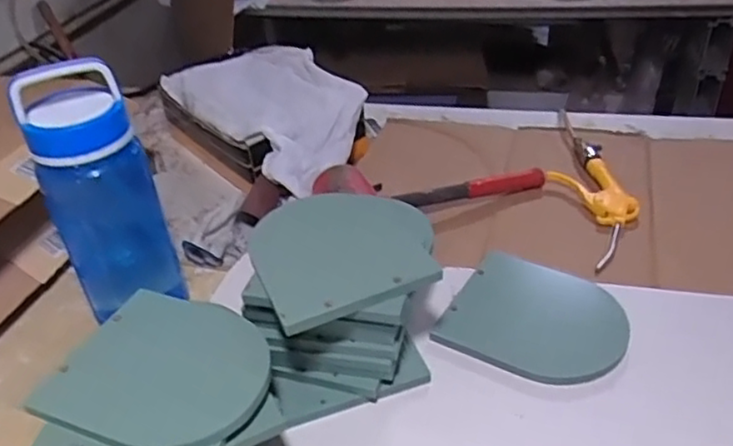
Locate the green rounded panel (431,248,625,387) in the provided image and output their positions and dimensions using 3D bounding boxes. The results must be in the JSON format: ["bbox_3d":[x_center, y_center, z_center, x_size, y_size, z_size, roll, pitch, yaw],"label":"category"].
[{"bbox_3d":[0.175,0.101,0.674,0.167,0.016,0.146,20,46,25],"label":"green rounded panel"}]

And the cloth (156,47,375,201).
[{"bbox_3d":[-0.137,-0.177,1.000,0.230,0.062,0.383,-26,42,-26],"label":"cloth"}]

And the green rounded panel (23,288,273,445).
[{"bbox_3d":[-0.165,0.124,0.548,0.162,0.009,0.157,18,37,17],"label":"green rounded panel"}]

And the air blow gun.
[{"bbox_3d":[0.296,-0.040,0.858,0.098,0.030,0.284,-4,35,1],"label":"air blow gun"}]

